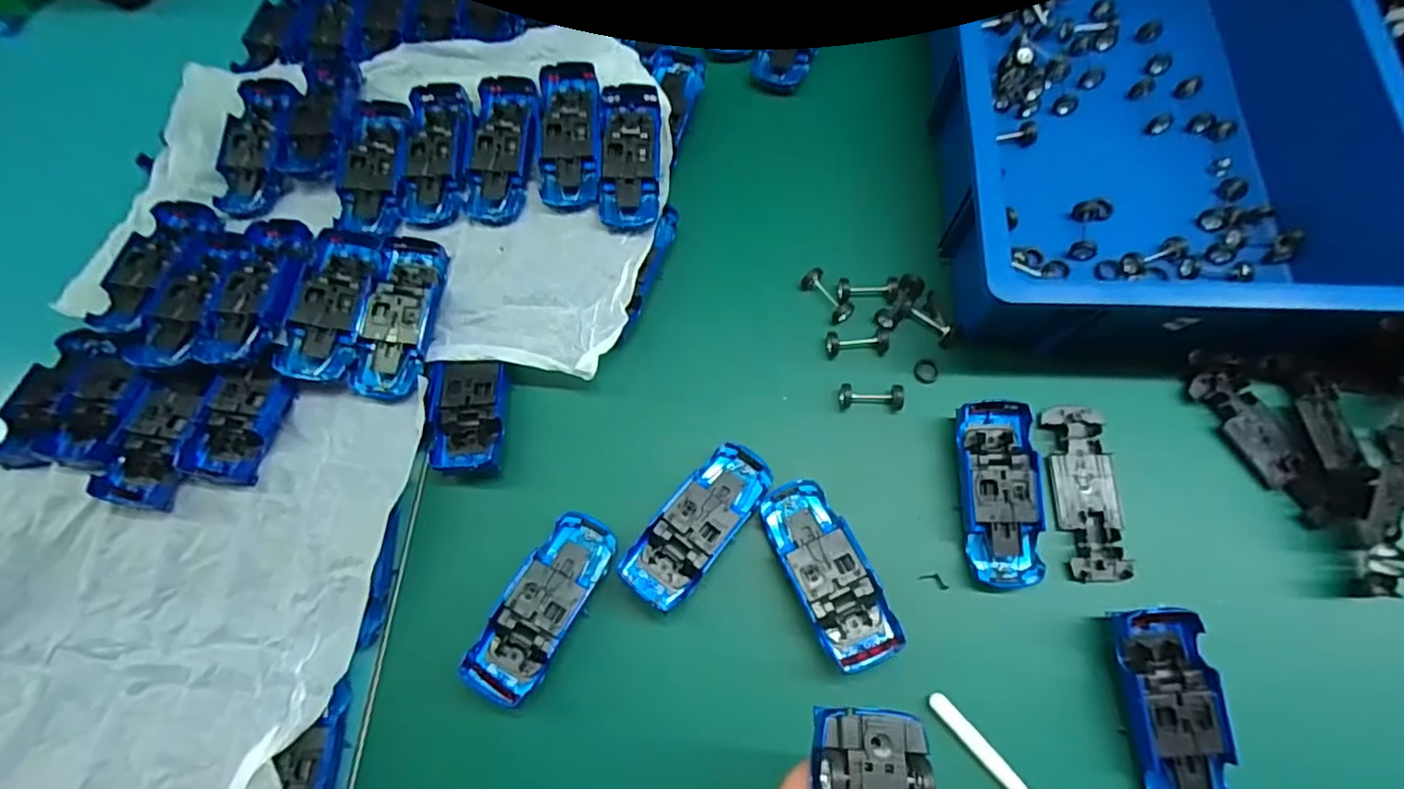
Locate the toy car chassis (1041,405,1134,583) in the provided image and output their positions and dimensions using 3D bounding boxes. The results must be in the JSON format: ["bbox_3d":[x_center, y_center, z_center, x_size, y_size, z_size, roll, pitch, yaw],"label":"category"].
[{"bbox_3d":[0.280,0.069,0.459,0.044,0.012,0.126,1,69,1],"label":"toy car chassis"}]

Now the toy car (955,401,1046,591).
[{"bbox_3d":[0.211,0.069,0.450,0.052,0.027,0.128,1,69,1],"label":"toy car"}]

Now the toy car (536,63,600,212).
[{"bbox_3d":[-0.118,-0.234,0.563,0.054,0.025,0.138,-2,70,1],"label":"toy car"}]

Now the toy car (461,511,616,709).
[{"bbox_3d":[-0.108,0.150,0.449,0.051,0.049,0.128,25,71,10],"label":"toy car"}]

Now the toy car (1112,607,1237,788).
[{"bbox_3d":[0.296,0.202,0.397,0.054,0.026,0.125,-3,69,0],"label":"toy car"}]

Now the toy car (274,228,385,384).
[{"bbox_3d":[-0.289,-0.076,0.499,0.056,0.027,0.135,0,69,1],"label":"toy car"}]

